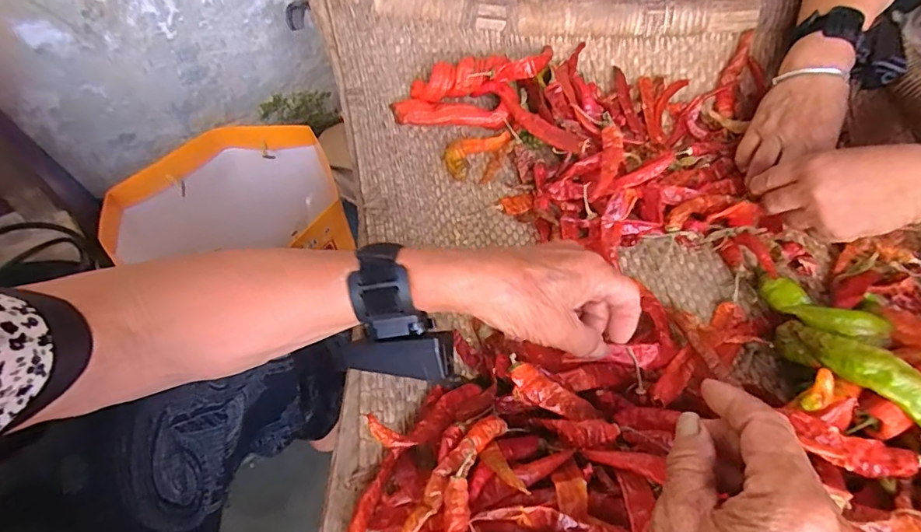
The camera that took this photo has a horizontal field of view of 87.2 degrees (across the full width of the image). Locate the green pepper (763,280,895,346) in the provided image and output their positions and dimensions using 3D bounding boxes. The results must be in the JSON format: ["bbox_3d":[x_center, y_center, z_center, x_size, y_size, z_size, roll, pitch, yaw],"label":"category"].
[{"bbox_3d":[0.280,0.039,0.378,0.037,0.018,0.085,-37,45,-22],"label":"green pepper"}]

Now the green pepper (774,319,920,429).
[{"bbox_3d":[0.279,0.084,0.326,0.031,0.048,0.125,-29,62,-18],"label":"green pepper"}]

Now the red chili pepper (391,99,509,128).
[{"bbox_3d":[-0.010,-0.156,0.492,0.114,0.018,0.024,-2,57,-2],"label":"red chili pepper"}]

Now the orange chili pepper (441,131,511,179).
[{"bbox_3d":[0.014,-0.117,0.485,0.074,0.017,0.035,-35,64,-21],"label":"orange chili pepper"}]

